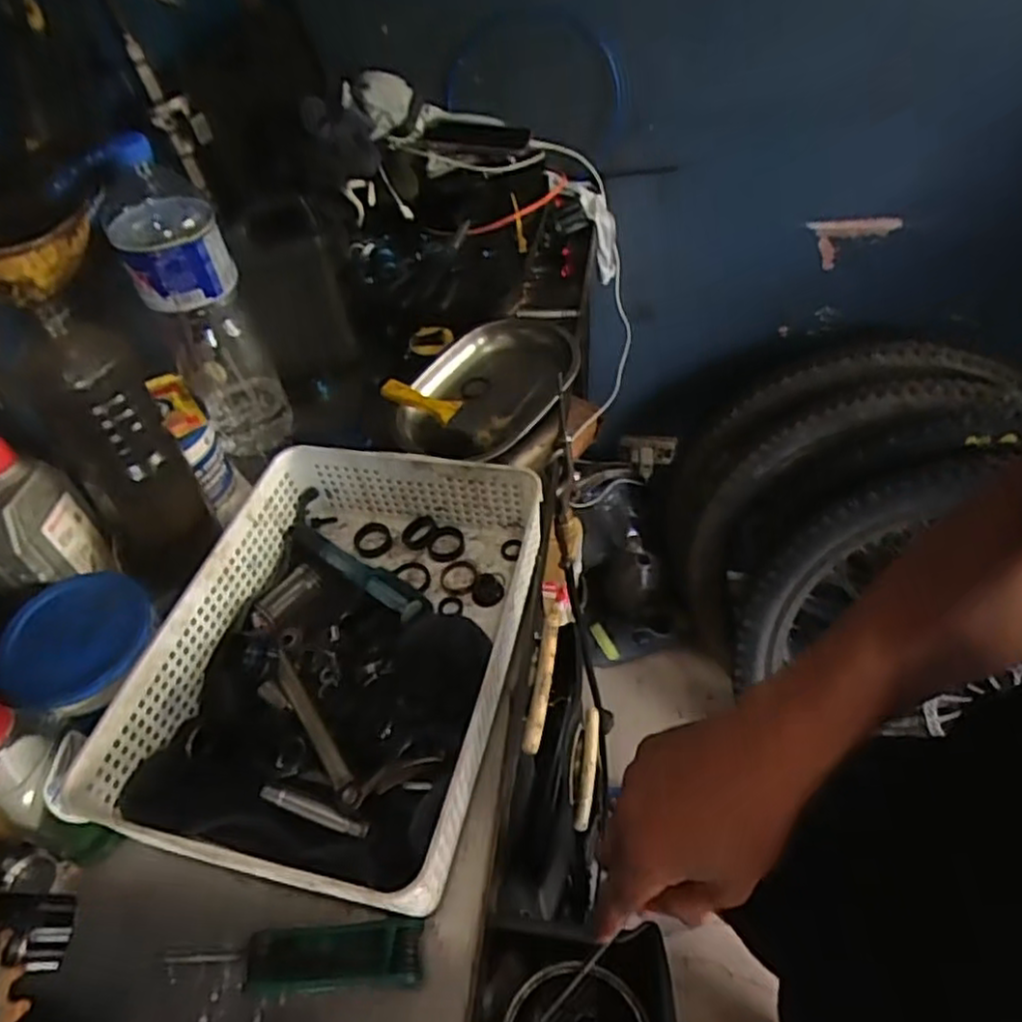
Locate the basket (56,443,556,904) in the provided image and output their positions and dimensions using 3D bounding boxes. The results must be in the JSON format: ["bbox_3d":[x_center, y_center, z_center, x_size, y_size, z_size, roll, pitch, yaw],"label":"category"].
[{"bbox_3d":[-0.133,0.101,0.533,0.264,0.079,0.328,6,50,12],"label":"basket"}]

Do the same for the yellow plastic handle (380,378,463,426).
[{"bbox_3d":[-0.096,-0.120,0.739,0.085,0.021,0.028,21,54,22],"label":"yellow plastic handle"}]

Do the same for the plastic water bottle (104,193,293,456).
[{"bbox_3d":[-0.284,-0.166,0.672,0.086,0.252,0.077,-28,52,-17],"label":"plastic water bottle"}]

